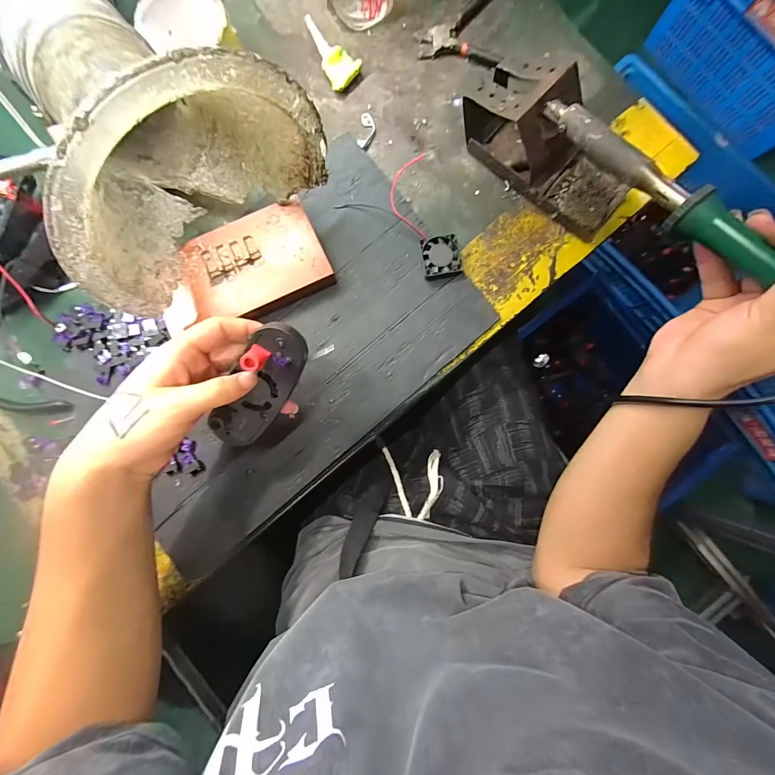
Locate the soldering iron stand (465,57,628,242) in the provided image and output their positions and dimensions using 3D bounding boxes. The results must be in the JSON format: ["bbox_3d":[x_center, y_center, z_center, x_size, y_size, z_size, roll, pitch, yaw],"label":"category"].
[{"bbox_3d":[0.160,-0.234,0.333,0.178,0.082,0.073,36,86,3],"label":"soldering iron stand"}]

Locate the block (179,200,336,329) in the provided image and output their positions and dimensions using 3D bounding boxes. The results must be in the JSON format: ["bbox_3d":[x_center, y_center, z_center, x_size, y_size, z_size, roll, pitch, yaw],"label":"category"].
[{"bbox_3d":[-0.132,-0.122,0.350,0.136,0.022,0.095,-24,86,-2],"label":"block"}]

